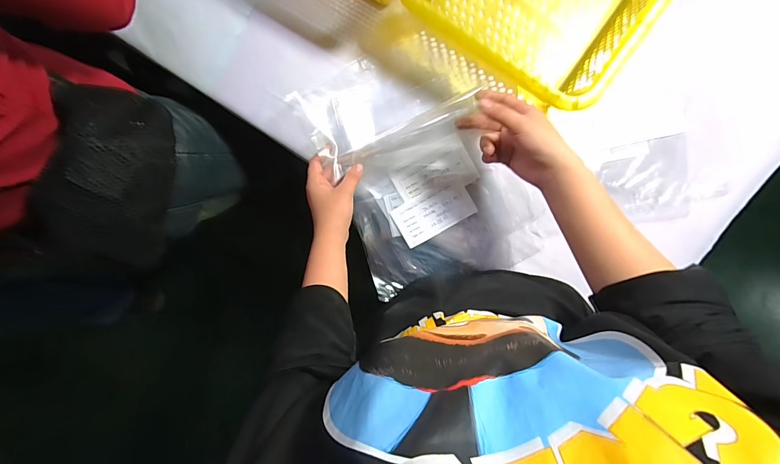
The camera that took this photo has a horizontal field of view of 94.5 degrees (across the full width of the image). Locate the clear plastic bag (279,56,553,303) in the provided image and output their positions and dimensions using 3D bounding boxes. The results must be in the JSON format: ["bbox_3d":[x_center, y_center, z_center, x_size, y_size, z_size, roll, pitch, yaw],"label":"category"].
[{"bbox_3d":[0.043,-0.079,0.469,0.232,0.046,0.305,-21,95,8],"label":"clear plastic bag"}]

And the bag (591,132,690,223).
[{"bbox_3d":[0.329,-0.064,0.469,0.106,0.013,0.103,-12,96,7],"label":"bag"}]

